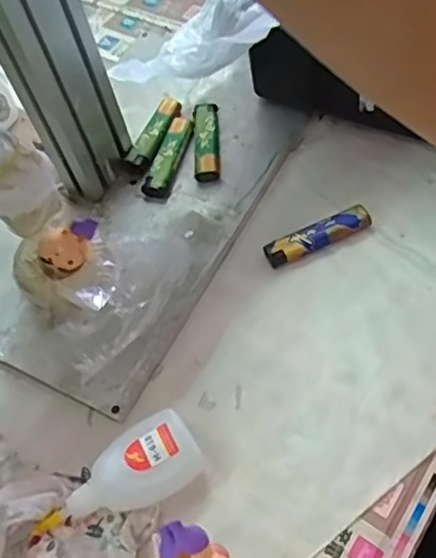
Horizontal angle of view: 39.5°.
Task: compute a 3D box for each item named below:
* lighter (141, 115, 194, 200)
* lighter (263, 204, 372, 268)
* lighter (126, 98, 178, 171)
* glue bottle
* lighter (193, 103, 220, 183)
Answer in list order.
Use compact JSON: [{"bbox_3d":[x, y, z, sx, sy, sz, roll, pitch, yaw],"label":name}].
[{"bbox_3d":[-0.040,-0.101,0.501,0.021,0.013,0.080,13,60,13],"label":"lighter"},{"bbox_3d":[0.073,-0.032,0.445,0.078,0.015,0.021,-20,58,-7],"label":"lighter"},{"bbox_3d":[-0.054,-0.120,0.515,0.023,0.014,0.089,17,61,15],"label":"lighter"},{"bbox_3d":[-0.057,0.121,0.359,0.098,0.027,0.043,-30,60,-14],"label":"glue bottle"},{"bbox_3d":[-0.009,-0.114,0.504,0.021,0.013,0.080,-5,57,2],"label":"lighter"}]

